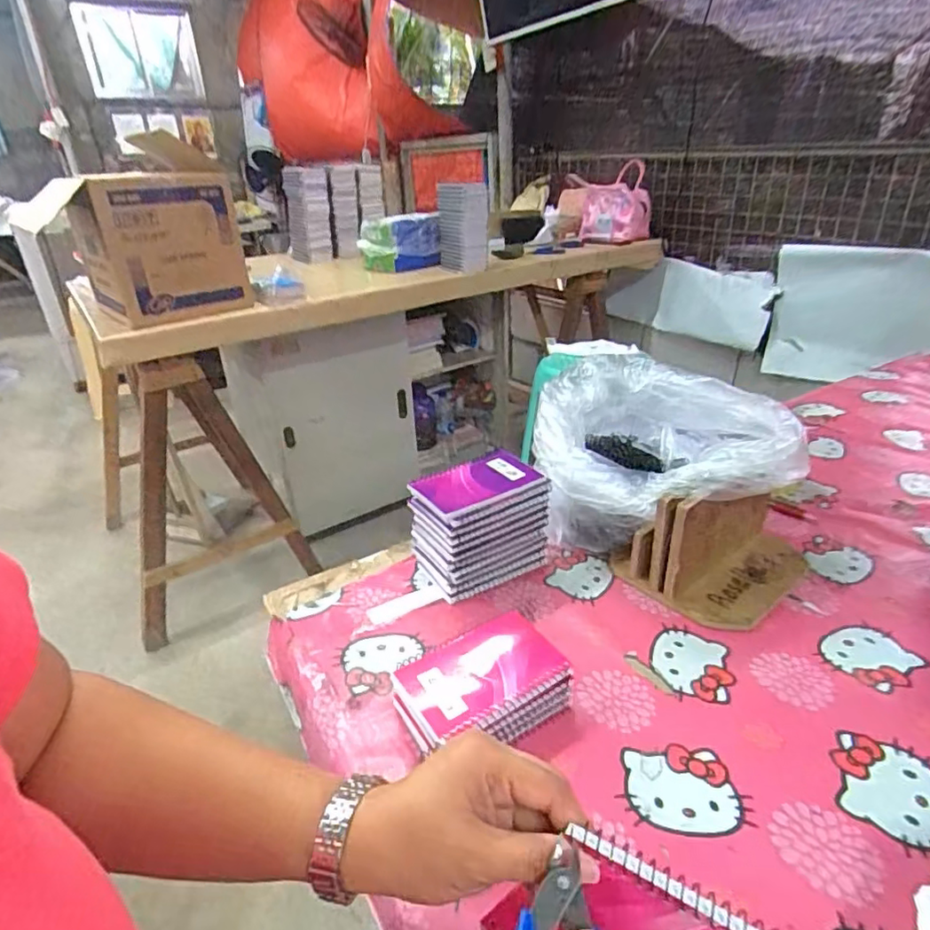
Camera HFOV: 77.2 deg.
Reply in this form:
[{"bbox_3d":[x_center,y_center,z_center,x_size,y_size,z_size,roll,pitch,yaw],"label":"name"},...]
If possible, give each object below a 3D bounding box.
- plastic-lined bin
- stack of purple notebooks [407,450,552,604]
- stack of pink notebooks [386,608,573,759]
[{"bbox_3d":[0.205,-0.002,0.702,0.215,0.176,0.270,-11,29,-15],"label":"plastic-lined bin"},{"bbox_3d":[0.018,0.067,0.664,0.137,0.118,0.087,-17,32,-25],"label":"stack of purple notebooks"},{"bbox_3d":[0.016,0.193,0.501,0.133,0.056,0.097,-22,34,-31],"label":"stack of pink notebooks"}]

